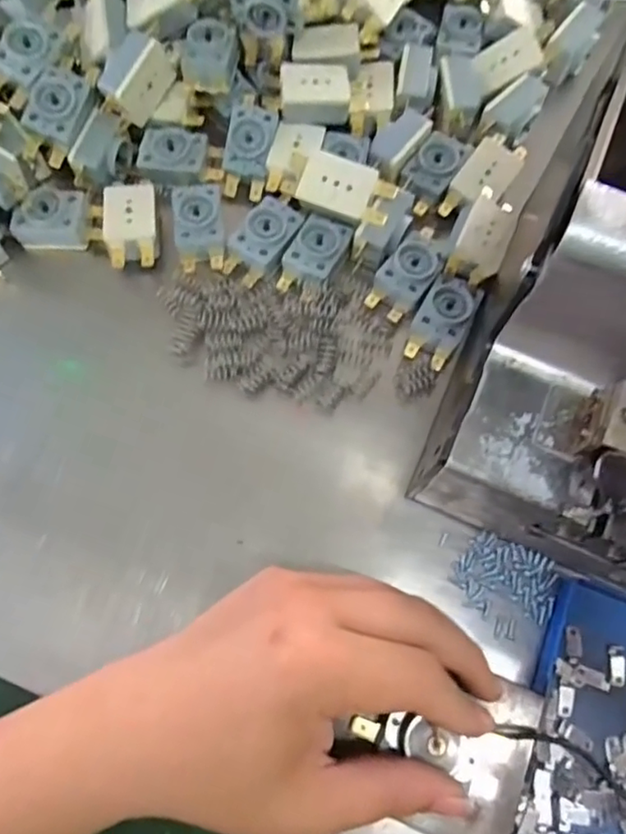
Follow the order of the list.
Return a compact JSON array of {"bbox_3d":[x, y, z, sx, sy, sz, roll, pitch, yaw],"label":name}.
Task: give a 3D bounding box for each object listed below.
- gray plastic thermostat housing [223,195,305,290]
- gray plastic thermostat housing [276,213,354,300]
[{"bbox_3d":[-0.028,-0.096,0.320,0.028,0.009,0.047,38,77,10],"label":"gray plastic thermostat housing"},{"bbox_3d":[0.001,-0.087,0.320,0.027,0.011,0.046,28,76,8],"label":"gray plastic thermostat housing"}]

